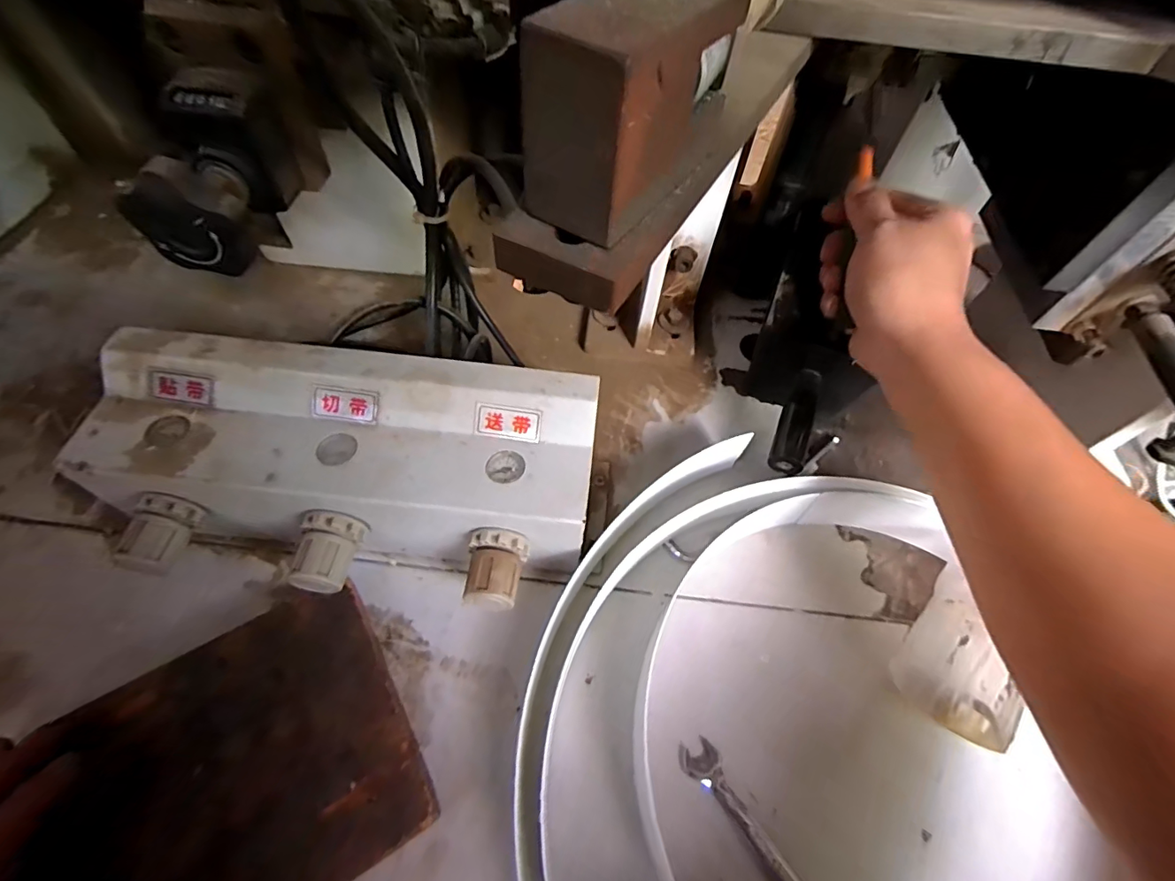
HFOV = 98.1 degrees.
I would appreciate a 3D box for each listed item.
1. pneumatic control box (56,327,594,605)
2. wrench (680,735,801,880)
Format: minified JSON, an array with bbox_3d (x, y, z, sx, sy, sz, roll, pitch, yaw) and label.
[{"bbox_3d":[-0.151,0.027,0.325,0.299,0.109,0.128,6,56,-1],"label":"pneumatic control box"},{"bbox_3d":[0.099,0.224,0.269,0.024,0.007,0.132,-30,64,-22],"label":"wrench"}]

